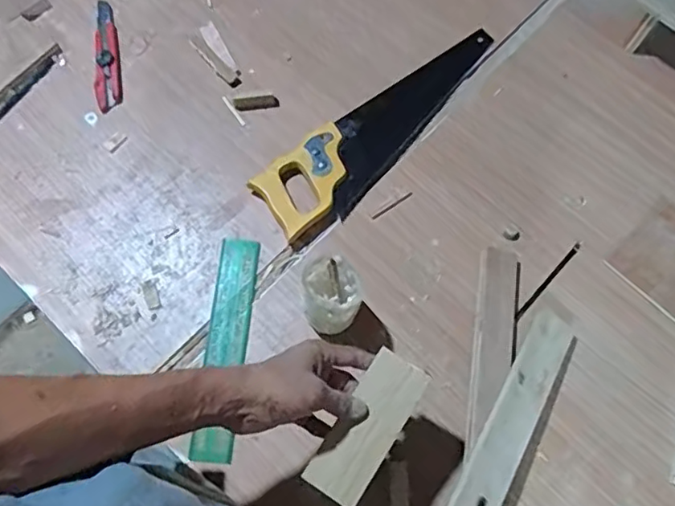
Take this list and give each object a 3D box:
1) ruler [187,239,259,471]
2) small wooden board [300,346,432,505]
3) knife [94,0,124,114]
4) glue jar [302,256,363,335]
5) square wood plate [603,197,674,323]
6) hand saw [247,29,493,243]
[{"bbox_3d":[-0.127,0.105,0.673,0.046,0.008,0.254,6,69,-3],"label":"ruler"},{"bbox_3d":[0.028,0.157,0.528,0.054,0.007,0.135,33,80,9],"label":"small wooden board"},{"bbox_3d":[-0.312,-0.268,0.788,0.032,0.011,0.167,-9,72,-5],"label":"knife"},{"bbox_3d":[-0.006,0.051,0.641,0.063,0.112,0.063,0,71,-1],"label":"glue jar"},{"bbox_3d":[0.420,0.006,0.725,0.128,0.014,0.117,-42,77,-14],"label":"square wood plate"},{"bbox_3d":[0.071,-0.166,0.764,0.393,0.022,0.103,-39,77,-13],"label":"hand saw"}]

